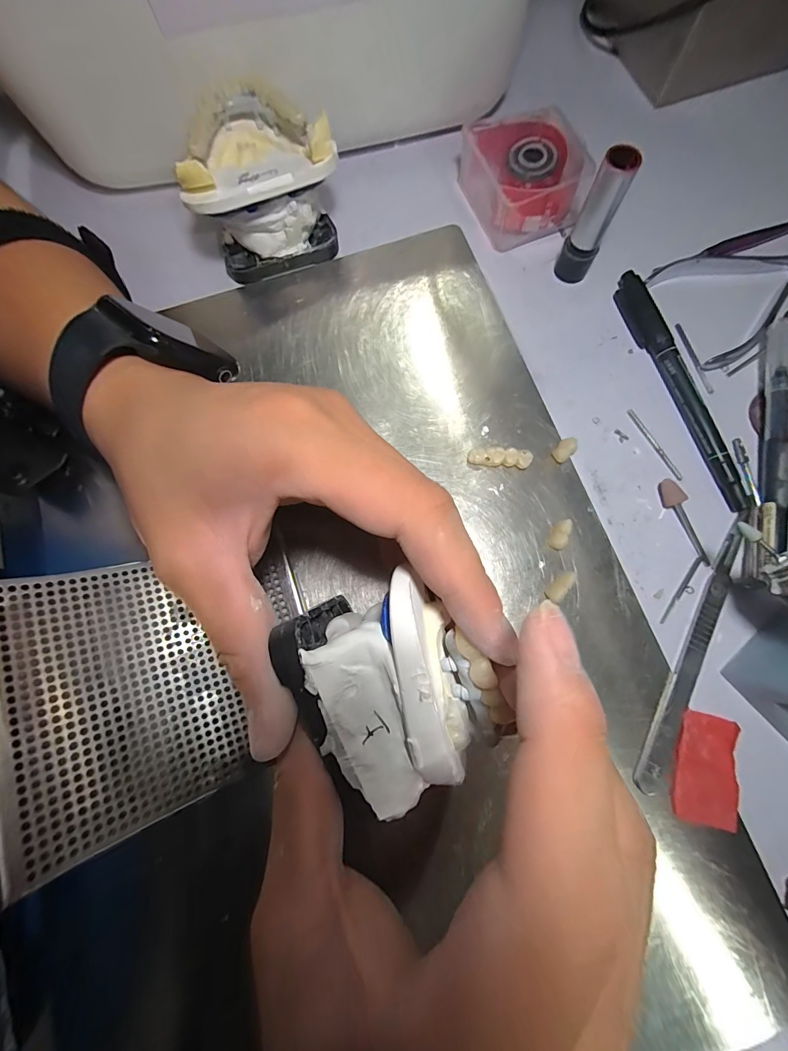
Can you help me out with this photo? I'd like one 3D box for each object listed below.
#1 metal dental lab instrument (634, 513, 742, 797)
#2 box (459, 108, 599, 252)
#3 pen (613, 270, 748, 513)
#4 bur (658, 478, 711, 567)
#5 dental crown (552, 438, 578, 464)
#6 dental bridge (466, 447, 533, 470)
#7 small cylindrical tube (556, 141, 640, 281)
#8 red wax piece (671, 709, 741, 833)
[{"bbox_3d":[0.138,0.057,0.182,0.011,0.004,0.129,28,80,7],"label":"metal dental lab instrument"},{"bbox_3d":[0.074,-0.202,0.230,0.052,0.032,0.063,-14,77,-2],"label":"box"},{"bbox_3d":[0.148,-0.073,0.209,0.012,0.010,0.139,-17,78,-2],"label":"pen"},{"bbox_3d":[0.143,-0.002,0.194,0.008,0.007,0.045,-27,78,-5],"label":"bur"},{"bbox_3d":[0.087,-0.038,0.204,0.012,0.008,0.009,-40,79,-7],"label":"dental crown"},{"bbox_3d":[0.054,-0.034,0.203,0.031,0.008,0.008,6,78,3],"label":"dental bridge"},{"bbox_3d":[0.102,-0.155,0.205,0.019,0.062,0.014,27,79,7],"label":"small cylindrical tube"},{"bbox_3d":[0.134,0.105,0.171,0.028,0.004,0.044,13,78,4],"label":"red wax piece"}]

